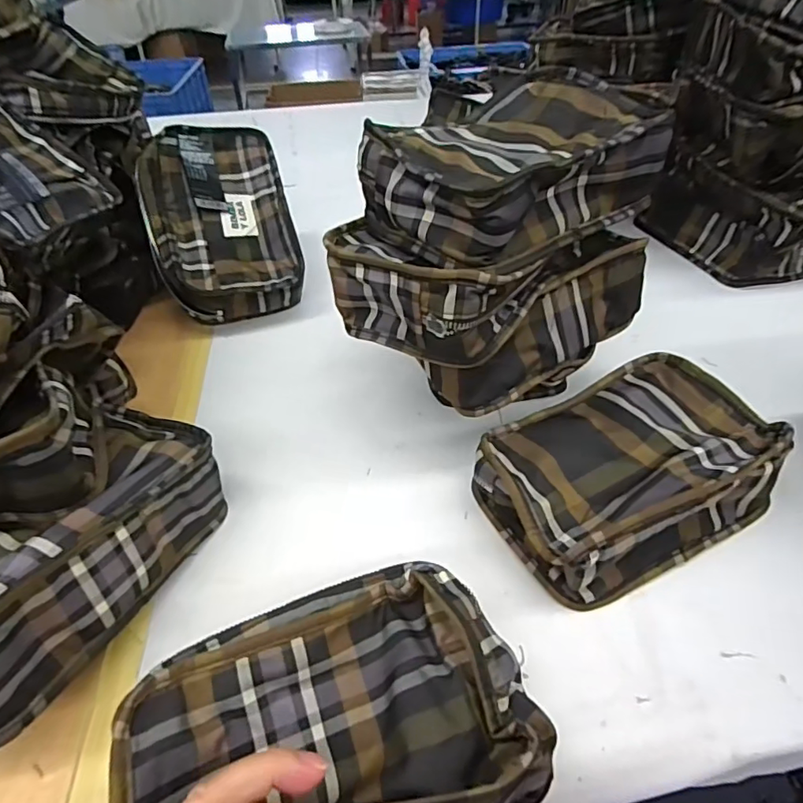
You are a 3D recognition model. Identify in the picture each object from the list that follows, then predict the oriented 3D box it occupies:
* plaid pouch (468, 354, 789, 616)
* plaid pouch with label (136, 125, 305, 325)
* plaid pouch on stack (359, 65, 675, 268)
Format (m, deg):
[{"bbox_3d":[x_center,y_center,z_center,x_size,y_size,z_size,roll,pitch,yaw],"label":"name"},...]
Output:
[{"bbox_3d":[0.151,0.043,0.362,0.197,0.055,0.130,-21,47,-19],"label":"plaid pouch"},{"bbox_3d":[-0.185,-0.186,0.542,0.139,0.055,0.201,-14,81,-19],"label":"plaid pouch with label"},{"bbox_3d":[0.076,-0.155,0.350,0.194,0.057,0.129,-34,52,-29],"label":"plaid pouch on stack"}]

